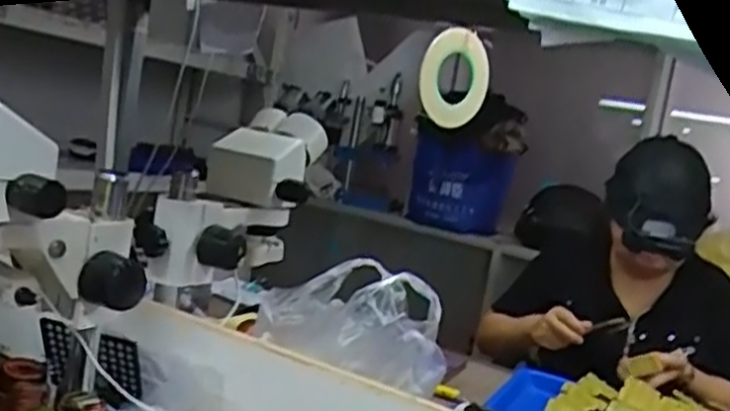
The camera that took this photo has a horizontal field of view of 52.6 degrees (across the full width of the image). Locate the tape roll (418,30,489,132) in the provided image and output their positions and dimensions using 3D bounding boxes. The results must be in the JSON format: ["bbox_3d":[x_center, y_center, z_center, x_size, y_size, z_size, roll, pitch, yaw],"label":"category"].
[{"bbox_3d":[0.130,-0.183,1.075,0.133,0.140,0.019,-11,21,-39],"label":"tape roll"}]

